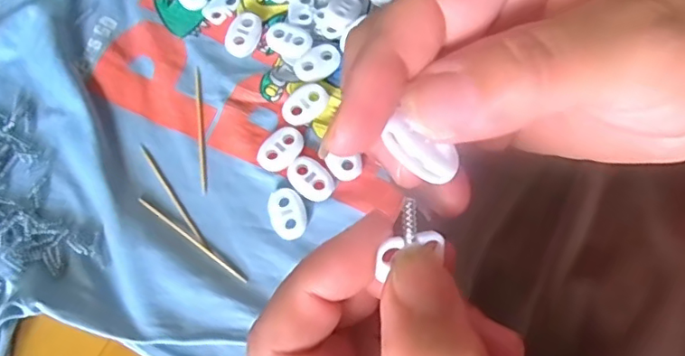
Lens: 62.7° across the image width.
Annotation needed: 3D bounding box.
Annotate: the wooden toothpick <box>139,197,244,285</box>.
[{"bbox_3d":[-0.065,0.026,0.243,0.060,0.004,0.004,35,78,11],"label":"wooden toothpick"}]

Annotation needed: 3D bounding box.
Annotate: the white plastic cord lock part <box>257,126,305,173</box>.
[{"bbox_3d":[-0.028,-0.013,0.253,0.017,0.005,0.022,32,77,10],"label":"white plastic cord lock part"}]

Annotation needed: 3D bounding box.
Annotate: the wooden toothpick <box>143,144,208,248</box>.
[{"bbox_3d":[-0.076,0.007,0.248,0.004,0.004,0.056,-34,76,-8],"label":"wooden toothpick"}]

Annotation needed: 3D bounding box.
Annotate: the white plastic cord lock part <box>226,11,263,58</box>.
[{"bbox_3d":[-0.047,-0.069,0.270,0.016,0.005,0.022,15,75,6],"label":"white plastic cord lock part"}]

